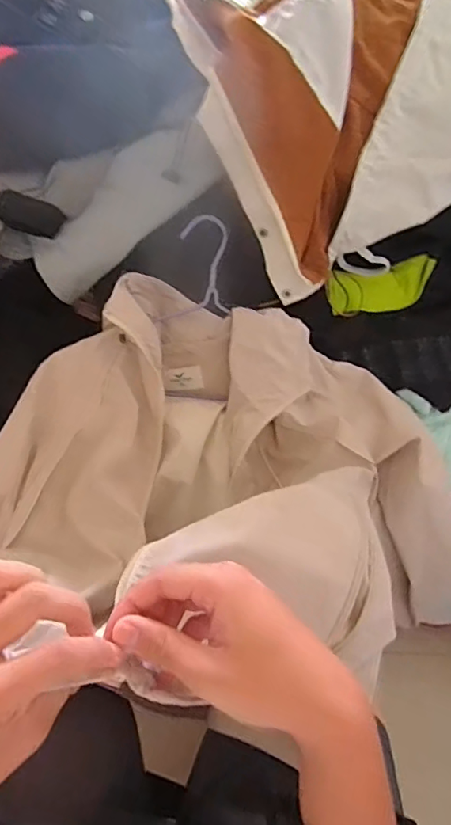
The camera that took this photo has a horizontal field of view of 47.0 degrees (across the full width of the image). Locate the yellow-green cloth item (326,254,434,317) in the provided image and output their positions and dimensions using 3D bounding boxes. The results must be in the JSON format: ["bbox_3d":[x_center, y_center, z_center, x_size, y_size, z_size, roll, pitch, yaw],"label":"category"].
[{"bbox_3d":[0.239,-0.189,0.779,0.181,0.079,0.053,-21,55,-17],"label":"yellow-green cloth item"}]

